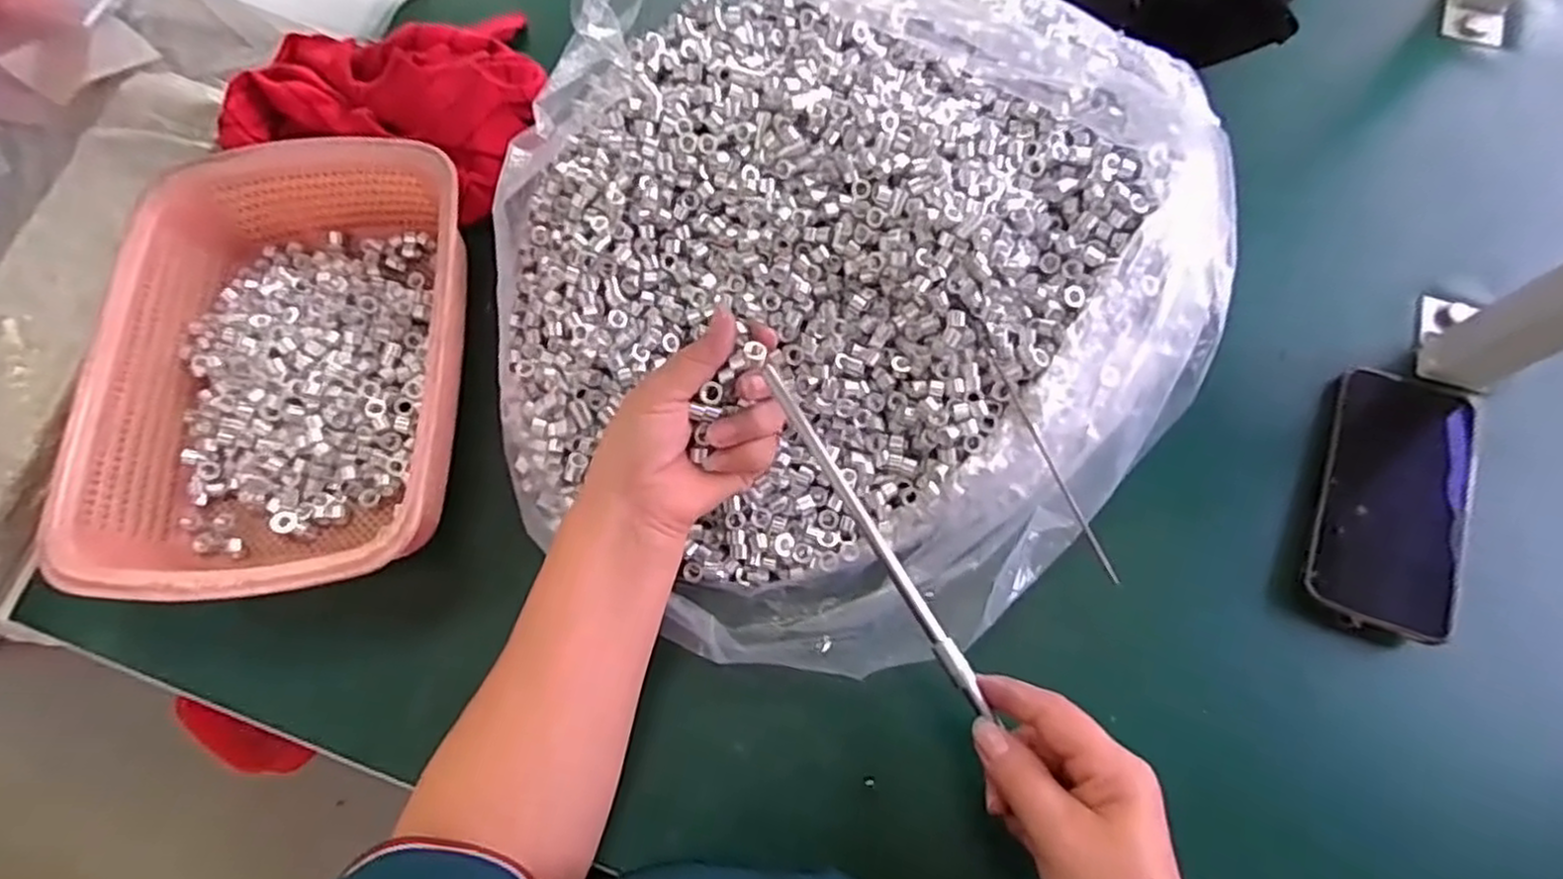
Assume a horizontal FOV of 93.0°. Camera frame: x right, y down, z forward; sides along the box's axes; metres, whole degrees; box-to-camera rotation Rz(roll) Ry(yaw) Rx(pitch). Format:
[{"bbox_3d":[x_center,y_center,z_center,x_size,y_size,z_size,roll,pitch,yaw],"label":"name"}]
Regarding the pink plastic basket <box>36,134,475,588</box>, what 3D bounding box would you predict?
[{"bbox_3d":[-0.311,-0.049,0.478,0.216,0.072,0.299,-3,72,2],"label":"pink plastic basket"}]

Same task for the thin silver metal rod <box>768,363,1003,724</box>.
[{"bbox_3d":[0.048,0.049,0.378,0.010,0.009,0.203,-31,84,-8],"label":"thin silver metal rod"}]

